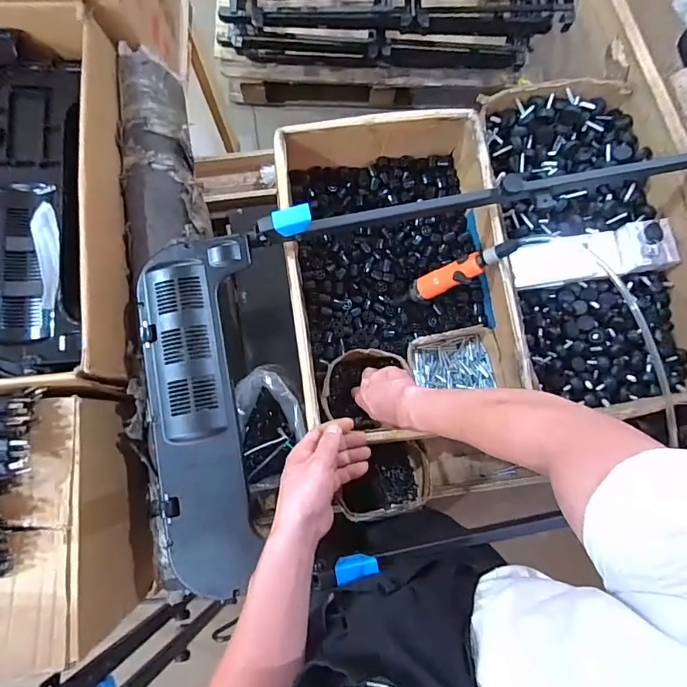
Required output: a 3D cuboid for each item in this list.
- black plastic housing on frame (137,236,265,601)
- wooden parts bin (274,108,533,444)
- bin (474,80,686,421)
[{"bbox_3d":[-0.198,0.086,0.611,0.144,0.039,0.471,-4,82,-1],"label":"black plastic housing on frame"},{"bbox_3d":[0.089,-0.117,0.774,0.355,0.162,0.511,-5,82,-1],"label":"wooden parts bin"},{"bbox_3d":[0.433,-0.182,0.771,0.339,0.145,0.600,-8,82,-2],"label":"bin"}]

